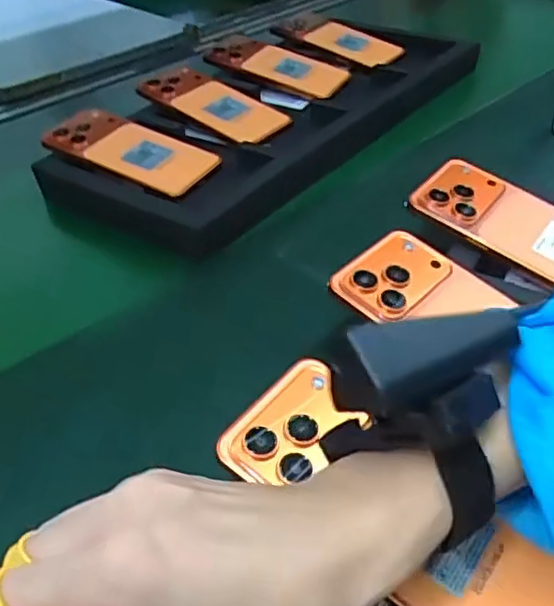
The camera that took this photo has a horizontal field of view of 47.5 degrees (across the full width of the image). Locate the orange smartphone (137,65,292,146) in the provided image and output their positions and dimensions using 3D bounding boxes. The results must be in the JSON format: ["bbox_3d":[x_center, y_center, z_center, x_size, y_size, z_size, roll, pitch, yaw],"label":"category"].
[{"bbox_3d":[-0.063,-0.206,0.647,0.158,0.013,0.079,29,51,19],"label":"orange smartphone"}]

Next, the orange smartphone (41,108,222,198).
[{"bbox_3d":[-0.133,-0.141,0.577,0.156,0.012,0.077,22,48,12],"label":"orange smartphone"}]

